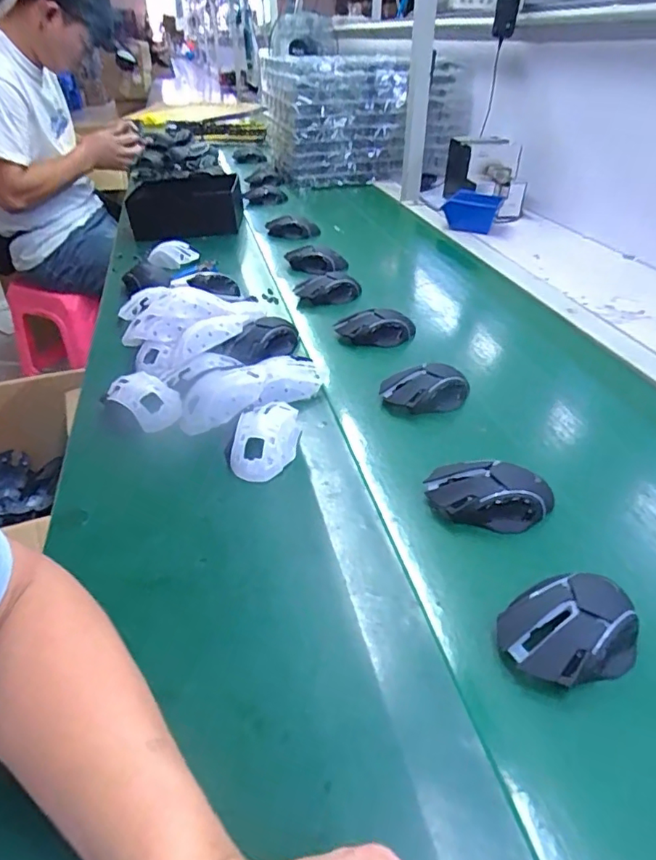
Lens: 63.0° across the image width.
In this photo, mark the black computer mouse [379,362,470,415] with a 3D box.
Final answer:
[{"bbox_3d":[0.117,-0.049,0.630,0.099,0.037,0.052,-14,38,-17],"label":"black computer mouse"}]

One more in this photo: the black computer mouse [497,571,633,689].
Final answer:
[{"bbox_3d":[0.171,0.144,0.384,0.097,0.040,0.068,-12,37,-15],"label":"black computer mouse"}]

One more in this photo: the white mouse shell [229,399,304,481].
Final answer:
[{"bbox_3d":[-0.065,0.008,0.562,0.064,0.034,0.099,2,36,4],"label":"white mouse shell"}]

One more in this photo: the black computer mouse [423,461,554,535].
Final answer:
[{"bbox_3d":[0.148,0.060,0.492,0.111,0.035,0.050,6,36,9],"label":"black computer mouse"}]

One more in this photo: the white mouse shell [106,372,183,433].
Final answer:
[{"bbox_3d":[-0.208,-0.032,0.616,0.095,0.042,0.059,25,44,32],"label":"white mouse shell"}]

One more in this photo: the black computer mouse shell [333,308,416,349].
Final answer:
[{"bbox_3d":[0.067,-0.141,0.756,0.110,0.047,0.034,0,36,1],"label":"black computer mouse shell"}]

